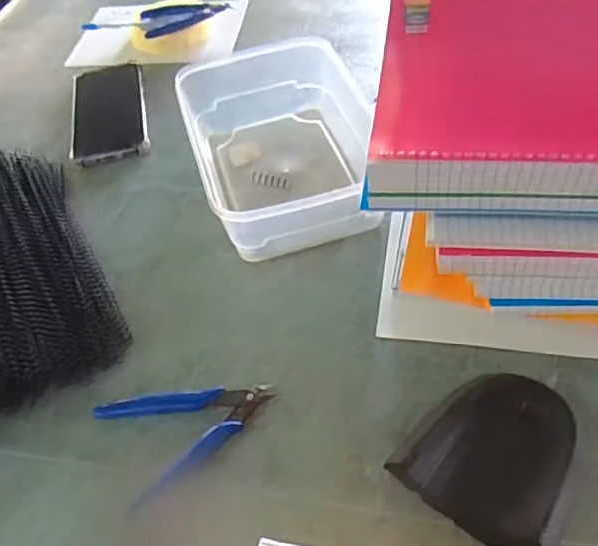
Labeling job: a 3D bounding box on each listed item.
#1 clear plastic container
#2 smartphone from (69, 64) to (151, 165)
[{"bbox_3d":[-0.012,-0.117,0.553,0.150,0.073,0.243,-16,51,-6],"label":"clear plastic container"},{"bbox_3d":[-0.210,-0.179,0.668,0.078,0.014,0.163,-13,51,-5],"label":"smartphone"}]

